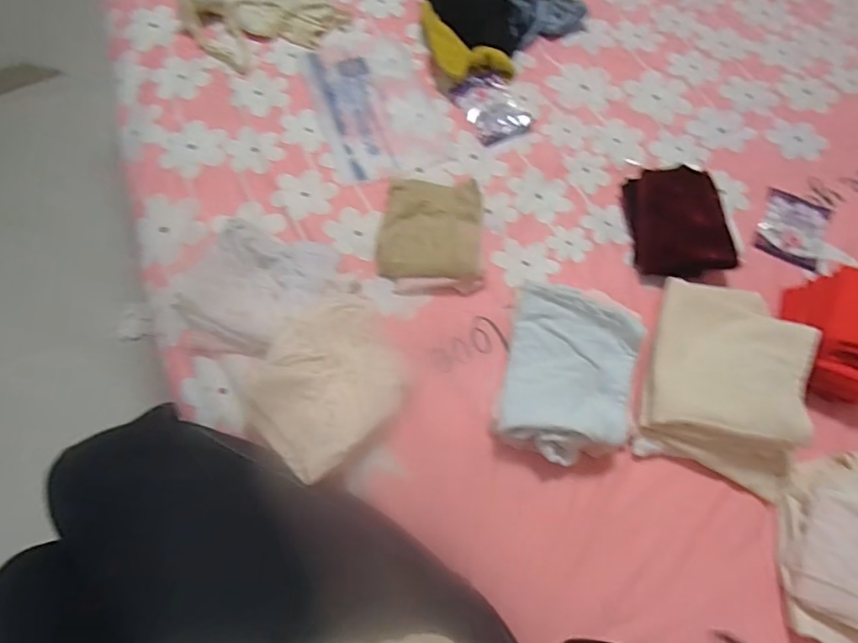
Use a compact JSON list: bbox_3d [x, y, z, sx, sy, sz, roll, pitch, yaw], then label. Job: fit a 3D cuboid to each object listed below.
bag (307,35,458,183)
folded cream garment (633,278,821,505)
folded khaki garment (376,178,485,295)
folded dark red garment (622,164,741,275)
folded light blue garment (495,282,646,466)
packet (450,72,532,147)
[{"bbox_3d":[-0.076,-0.307,0.713,0.155,0.009,0.261,-17,67,-8],"label":"bag"},{"bbox_3d":[0.302,0.054,0.522,0.146,0.061,0.197,17,67,7],"label":"folded cream garment"},{"bbox_3d":[0.001,-0.104,0.605,0.122,0.032,0.141,2,66,0],"label":"folded khaki garment"},{"bbox_3d":[0.297,-0.122,0.614,0.119,0.068,0.145,-7,66,-4],"label":"folded dark red garment"},{"bbox_3d":[0.149,0.055,0.532,0.138,0.043,0.178,12,66,4],"label":"folded light blue garment"},{"bbox_3d":[0.086,-0.298,0.709,0.076,0.009,0.113,-25,69,-12],"label":"packet"}]

